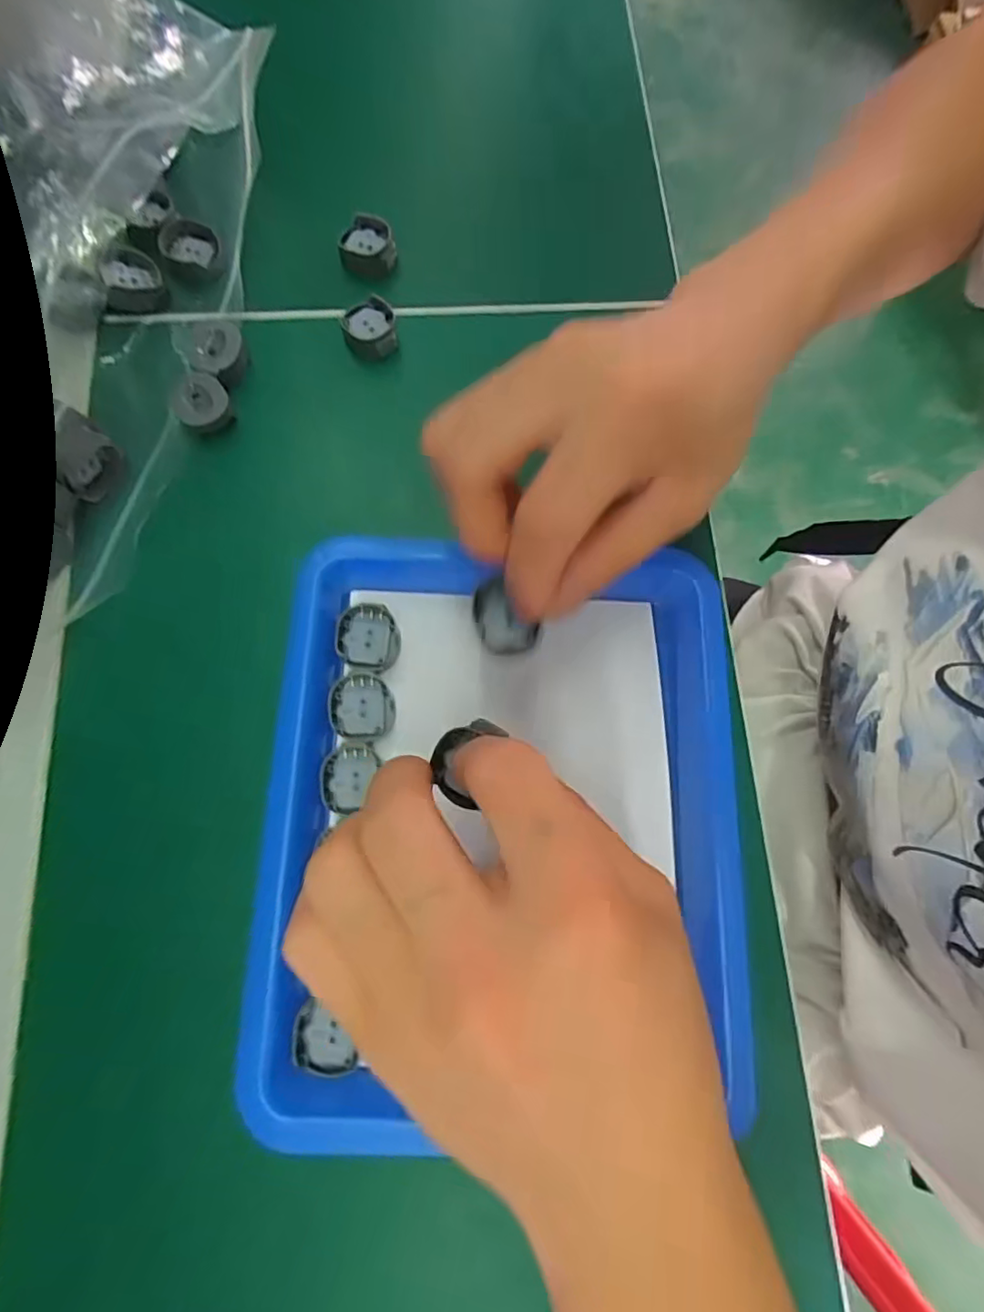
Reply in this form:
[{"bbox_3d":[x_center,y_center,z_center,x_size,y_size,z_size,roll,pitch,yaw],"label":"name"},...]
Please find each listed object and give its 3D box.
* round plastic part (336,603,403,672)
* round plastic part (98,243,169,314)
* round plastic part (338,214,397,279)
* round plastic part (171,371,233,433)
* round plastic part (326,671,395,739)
[{"bbox_3d":[-0.053,-0.008,0.253,0.026,0.009,0.029,5,77,0],"label":"round plastic part"},{"bbox_3d":[-0.178,-0.183,0.290,0.029,0.013,0.029,4,79,-24],"label":"round plastic part"},{"bbox_3d":[-0.064,-0.212,0.308,0.028,0.019,0.023,-3,77,-2],"label":"round plastic part"},{"bbox_3d":[-0.136,-0.118,0.275,0.024,0.012,0.025,0,77,-1],"label":"round plastic part"},{"bbox_3d":[-0.054,0.021,0.245,0.026,0.009,0.027,0,77,-1],"label":"round plastic part"}]

